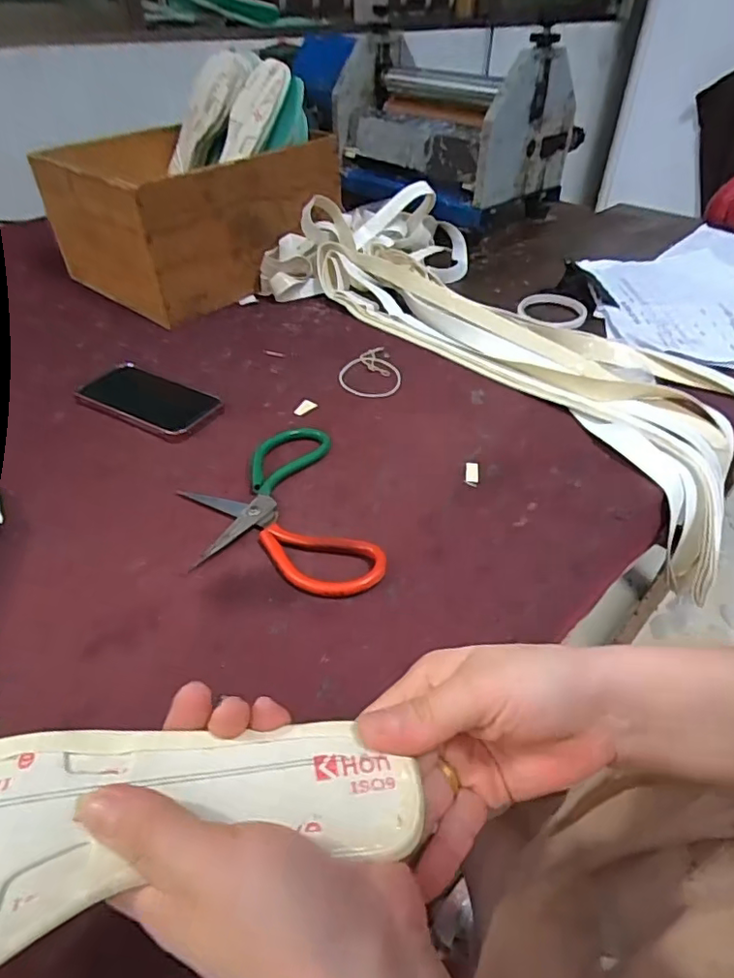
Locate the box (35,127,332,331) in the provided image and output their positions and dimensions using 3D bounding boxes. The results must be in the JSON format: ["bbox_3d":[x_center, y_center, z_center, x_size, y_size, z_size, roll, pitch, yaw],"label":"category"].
[{"bbox_3d":[-0.246,-0.400,0.818,0.276,0.167,0.315,29,51,28],"label":"box"}]

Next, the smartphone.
[{"bbox_3d":[-0.224,-0.094,0.595,0.148,0.015,0.081,22,47,22],"label":"smartphone"}]

